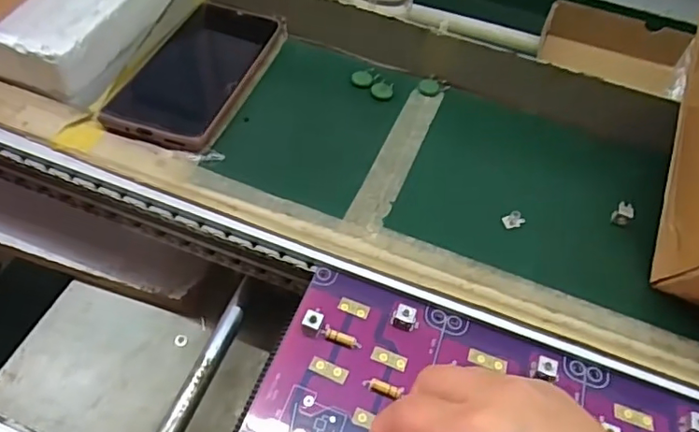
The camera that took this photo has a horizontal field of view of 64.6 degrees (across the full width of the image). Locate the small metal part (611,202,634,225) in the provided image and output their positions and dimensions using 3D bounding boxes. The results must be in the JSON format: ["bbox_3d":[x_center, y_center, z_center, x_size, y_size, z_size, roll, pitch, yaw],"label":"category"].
[{"bbox_3d":[0.184,-0.001,0.373,0.012,0.009,0.015,34,56,20],"label":"small metal part"}]

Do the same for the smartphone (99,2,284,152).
[{"bbox_3d":[-0.114,-0.117,0.419,0.083,0.014,0.178,15,51,6],"label":"smartphone"}]

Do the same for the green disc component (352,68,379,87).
[{"bbox_3d":[0.013,-0.113,0.445,0.018,0.004,0.027,30,55,17],"label":"green disc component"}]

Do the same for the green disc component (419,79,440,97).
[{"bbox_3d":[0.064,-0.105,0.444,0.016,0.004,0.020,22,53,12],"label":"green disc component"}]

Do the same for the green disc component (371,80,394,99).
[{"bbox_3d":[0.026,-0.101,0.436,0.017,0.004,0.019,6,51,-1],"label":"green disc component"}]

